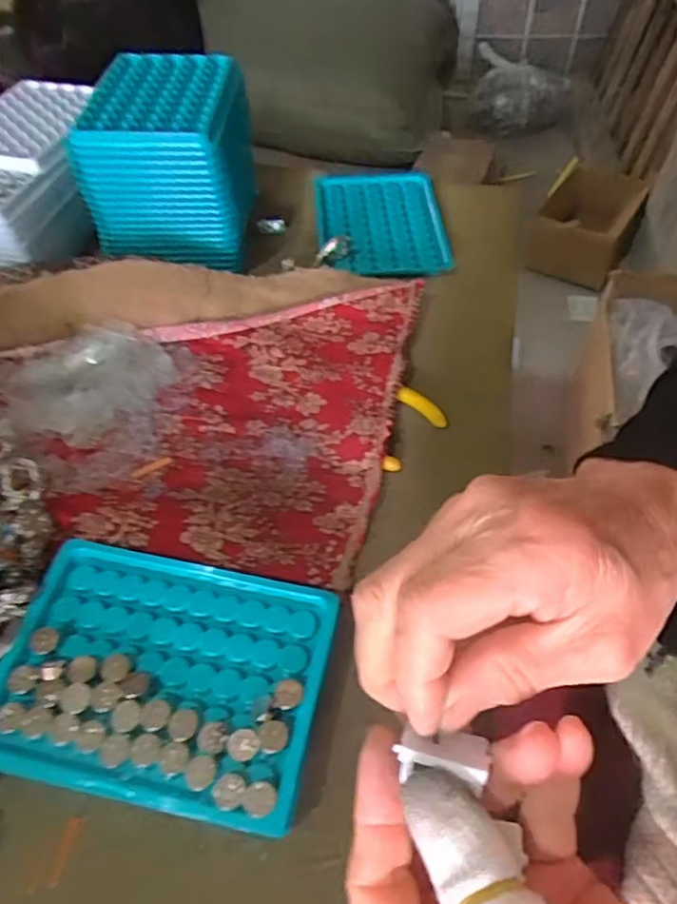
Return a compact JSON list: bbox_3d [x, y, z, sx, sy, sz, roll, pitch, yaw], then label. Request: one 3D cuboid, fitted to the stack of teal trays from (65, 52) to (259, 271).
[{"bbox_3d":[-0.114,-0.207,0.448,0.094,0.088,0.123,1,53,3],"label":"stack of teal trays"}]

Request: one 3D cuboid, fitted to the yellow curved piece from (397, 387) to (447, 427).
[{"bbox_3d":[0.050,-0.026,0.371,0.008,0.010,0.035,-36,60,-26],"label":"yellow curved piece"}]

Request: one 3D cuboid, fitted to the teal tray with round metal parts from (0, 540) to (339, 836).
[{"bbox_3d":[-0.074,0.093,0.264,0.132,0.027,0.096,10,52,8],"label":"teal tray with round metal parts"}]

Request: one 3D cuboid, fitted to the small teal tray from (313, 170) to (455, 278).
[{"bbox_3d":[0.033,-0.181,0.489,0.097,0.013,0.136,-3,51,-3],"label":"small teal tray"}]

